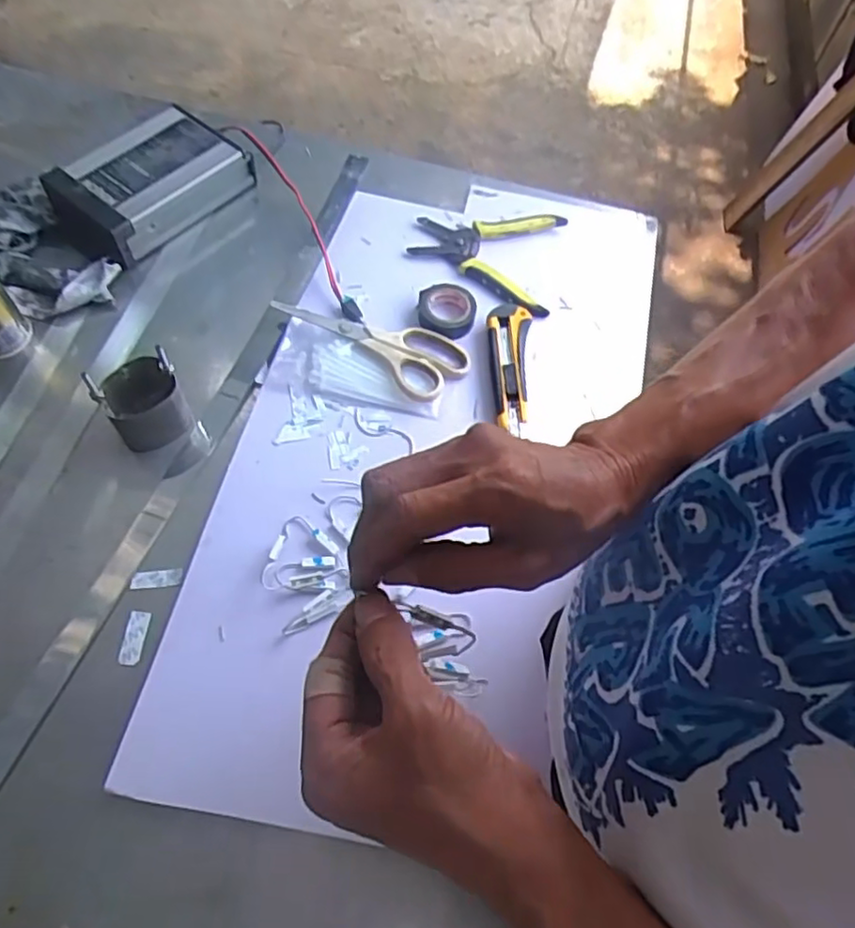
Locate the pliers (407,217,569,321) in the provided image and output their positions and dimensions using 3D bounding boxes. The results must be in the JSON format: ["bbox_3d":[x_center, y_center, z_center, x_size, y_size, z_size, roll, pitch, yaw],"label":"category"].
[{"bbox_3d":[0.059,-0.223,0.690,0.151,0.012,0.141,14,59,4],"label":"pliers"}]

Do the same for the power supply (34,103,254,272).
[{"bbox_3d":[-0.298,-0.297,0.695,0.124,0.043,0.189,35,63,16],"label":"power supply"}]

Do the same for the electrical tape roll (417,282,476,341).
[{"bbox_3d":[0.018,-0.154,0.644,0.053,0.020,0.059,-1,59,-5],"label":"electrical tape roll"}]

